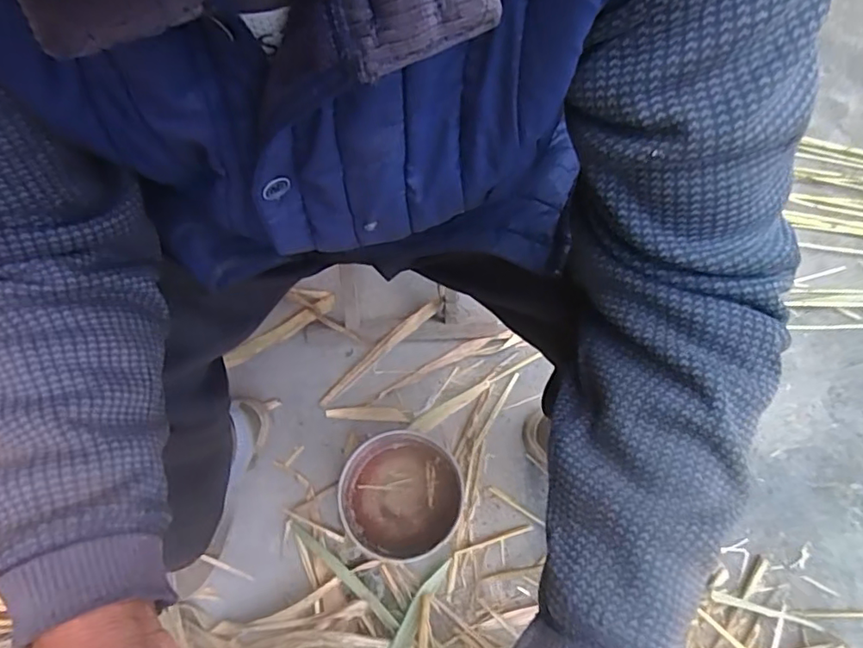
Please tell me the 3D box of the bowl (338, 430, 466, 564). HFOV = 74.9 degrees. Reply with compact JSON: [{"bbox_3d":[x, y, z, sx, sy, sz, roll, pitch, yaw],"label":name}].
[{"bbox_3d":[-0.039,0.236,0.767,0.161,0.057,0.160,-1,64,1],"label":"bowl"}]

